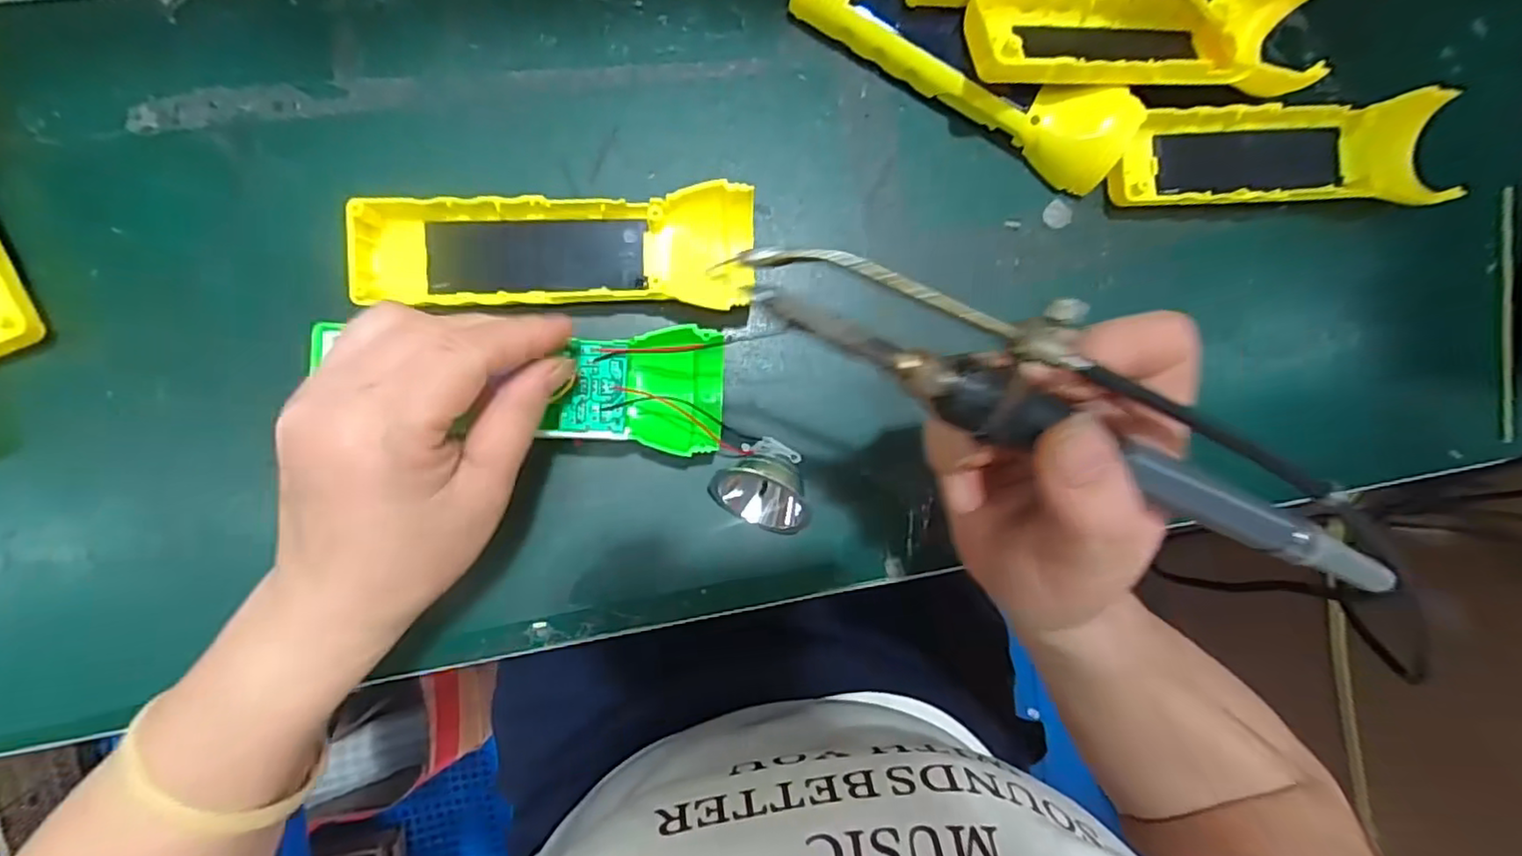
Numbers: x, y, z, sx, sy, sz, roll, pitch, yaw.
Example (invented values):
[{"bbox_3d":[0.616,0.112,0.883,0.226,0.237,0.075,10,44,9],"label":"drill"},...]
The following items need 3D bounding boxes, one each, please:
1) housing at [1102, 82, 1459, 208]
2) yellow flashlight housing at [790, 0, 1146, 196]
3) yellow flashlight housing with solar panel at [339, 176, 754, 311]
[{"bbox_3d":[0.249,-0.133,0.318,0.168,0.022,0.050,-3,89,-6],"label":"housing"},{"bbox_3d":[0.094,-0.166,0.300,0.163,0.026,0.037,30,86,-5],"label":"yellow flashlight housing"},{"bbox_3d":[-0.086,-0.073,0.279,0.165,0.025,0.047,-4,89,-6],"label":"yellow flashlight housing with solar panel"}]

